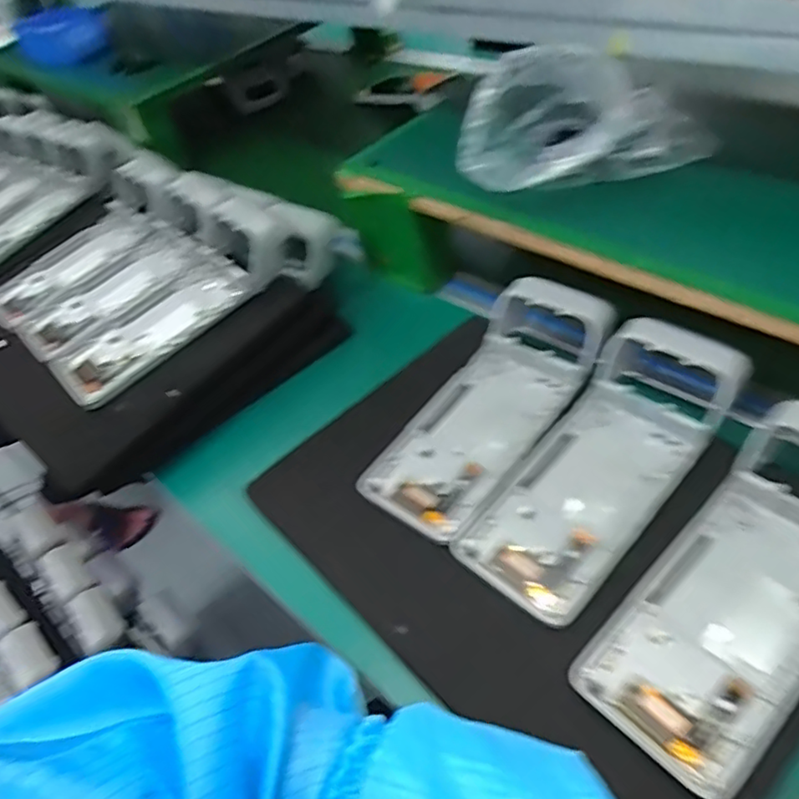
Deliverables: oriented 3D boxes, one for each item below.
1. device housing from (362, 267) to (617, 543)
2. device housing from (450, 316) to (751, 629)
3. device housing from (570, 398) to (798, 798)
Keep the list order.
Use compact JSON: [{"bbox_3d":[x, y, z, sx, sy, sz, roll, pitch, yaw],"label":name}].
[{"bbox_3d":[0.068,0.000,0.441,0.085,0.043,0.218,28,66,31],"label":"device housing"},{"bbox_3d":[0.130,0.038,0.390,0.086,0.053,0.221,32,62,35],"label":"device housing"},{"bbox_3d":[0.192,0.095,0.329,0.217,0.036,0.085,-43,53,-16],"label":"device housing"}]

